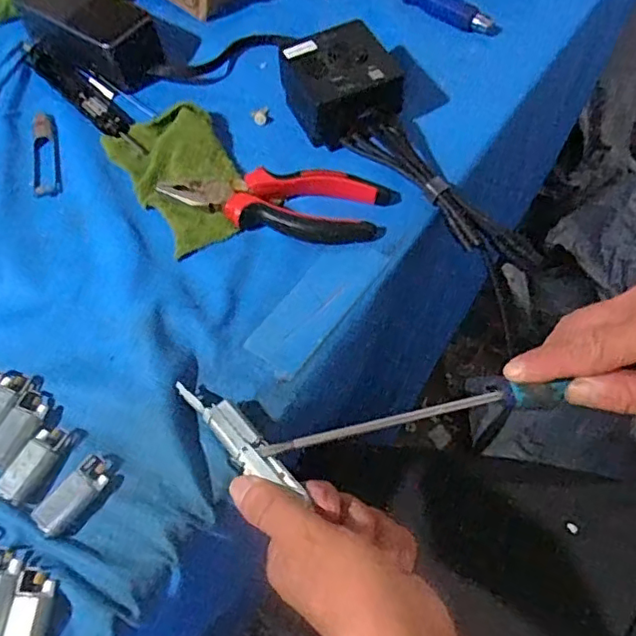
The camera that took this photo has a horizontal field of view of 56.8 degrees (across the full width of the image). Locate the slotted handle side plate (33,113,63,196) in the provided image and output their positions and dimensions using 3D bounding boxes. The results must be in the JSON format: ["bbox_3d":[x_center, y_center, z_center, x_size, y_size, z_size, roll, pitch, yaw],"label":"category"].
[{"bbox_3d":[-0.220,-0.133,0.477,0.020,0.008,0.088,-14,60,-5],"label":"slotted handle side plate"}]

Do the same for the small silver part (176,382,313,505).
[{"bbox_3d":[-0.046,0.067,0.337,0.099,0.009,0.020,37,68,22],"label":"small silver part"}]

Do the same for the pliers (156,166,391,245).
[{"bbox_3d":[-0.031,-0.086,0.427,0.154,0.020,0.052,8,61,8],"label":"pliers"}]

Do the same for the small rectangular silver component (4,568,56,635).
[{"bbox_3d":[-0.149,0.155,0.302,0.019,0.014,0.047,-2,60,2],"label":"small rectangular silver component"}]

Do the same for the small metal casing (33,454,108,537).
[{"bbox_3d":[-0.137,0.101,0.333,0.019,0.013,0.045,30,66,19],"label":"small metal casing"}]

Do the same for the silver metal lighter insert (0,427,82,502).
[{"bbox_3d":[-0.164,0.083,0.344,0.020,0.008,0.050,23,64,16],"label":"silver metal lighter insert"}]

